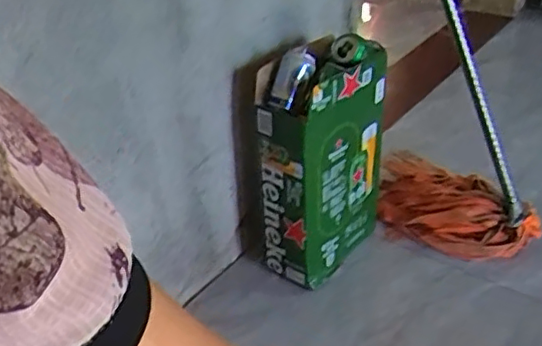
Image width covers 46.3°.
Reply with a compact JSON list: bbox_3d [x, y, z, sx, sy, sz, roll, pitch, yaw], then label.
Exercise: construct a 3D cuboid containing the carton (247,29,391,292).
[{"bbox_3d":[0.094,-0.022,1.336,0.171,0.499,0.298,23,45,33],"label":"carton"}]

